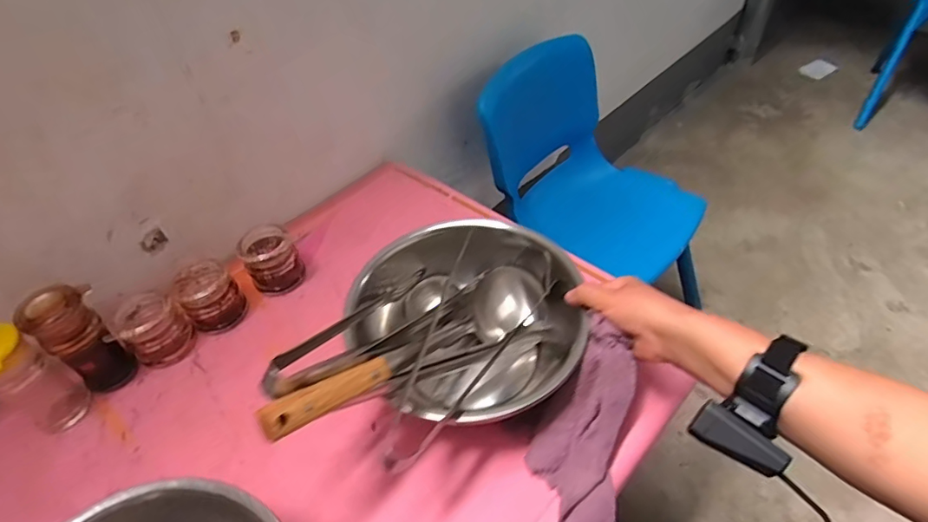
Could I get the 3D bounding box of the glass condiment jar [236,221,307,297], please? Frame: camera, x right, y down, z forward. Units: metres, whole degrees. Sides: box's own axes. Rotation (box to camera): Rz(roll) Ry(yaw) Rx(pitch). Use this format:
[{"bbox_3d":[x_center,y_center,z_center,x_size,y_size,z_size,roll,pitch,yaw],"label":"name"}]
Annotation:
[{"bbox_3d":[-0.253,-0.009,0.699,0.065,0.072,0.076,2,47,8],"label":"glass condiment jar"}]

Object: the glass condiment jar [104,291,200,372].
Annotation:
[{"bbox_3d":[-0.375,0.085,0.631,0.065,0.070,0.066,-3,46,3],"label":"glass condiment jar"}]

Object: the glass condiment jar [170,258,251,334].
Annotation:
[{"bbox_3d":[-0.319,0.043,0.659,0.066,0.069,0.057,-31,51,-22],"label":"glass condiment jar"}]

